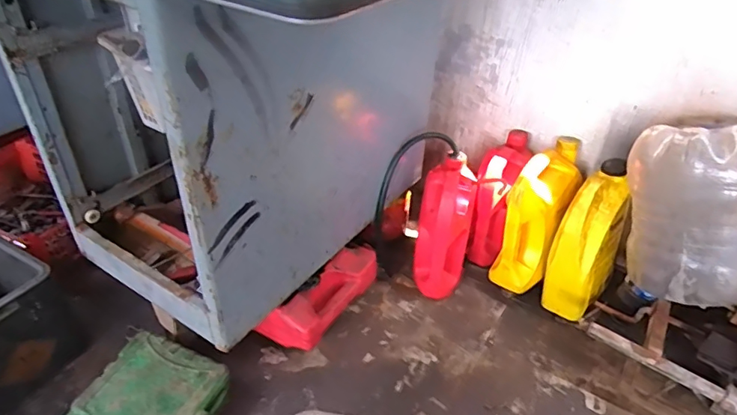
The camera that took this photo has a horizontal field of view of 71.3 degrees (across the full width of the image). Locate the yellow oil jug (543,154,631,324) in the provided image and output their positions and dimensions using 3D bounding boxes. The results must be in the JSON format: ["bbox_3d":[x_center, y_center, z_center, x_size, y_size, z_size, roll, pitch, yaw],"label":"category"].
[{"bbox_3d":[0.492,0.073,1.137,0.113,0.286,0.183,30,44,32],"label":"yellow oil jug"}]

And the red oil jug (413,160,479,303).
[{"bbox_3d":[0.175,0.055,1.186,0.118,0.298,0.156,11,37,11],"label":"red oil jug"}]

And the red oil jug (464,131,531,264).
[{"bbox_3d":[0.312,-0.008,1.258,0.084,0.291,0.210,17,39,19],"label":"red oil jug"}]

